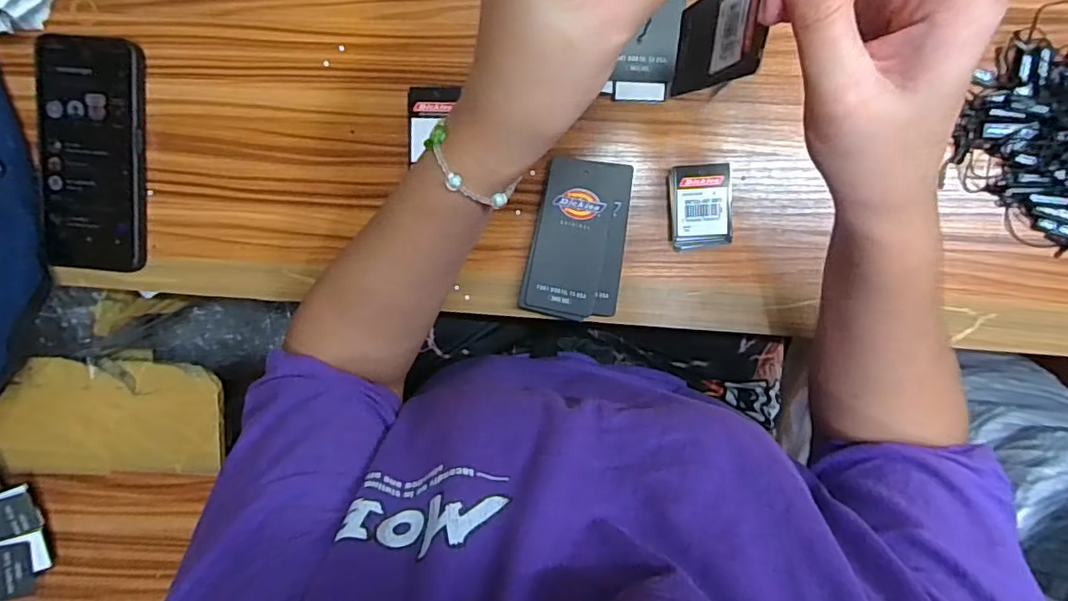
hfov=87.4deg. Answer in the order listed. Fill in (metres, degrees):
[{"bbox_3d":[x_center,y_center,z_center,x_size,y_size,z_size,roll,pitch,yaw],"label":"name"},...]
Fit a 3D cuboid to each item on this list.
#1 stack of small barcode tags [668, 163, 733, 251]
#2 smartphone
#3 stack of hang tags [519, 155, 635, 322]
[{"bbox_3d":[0.119,-0.067,0.399,0.043,0.013,0.058,-7,96,6],"label":"stack of small barcode tags"},{"bbox_3d":[-0.333,-0.109,0.423,0.078,0.015,0.169,3,98,4],"label":"smartphone"},{"bbox_3d":[0.033,-0.043,0.406,0.067,0.017,0.112,11,98,3],"label":"stack of hang tags"}]

